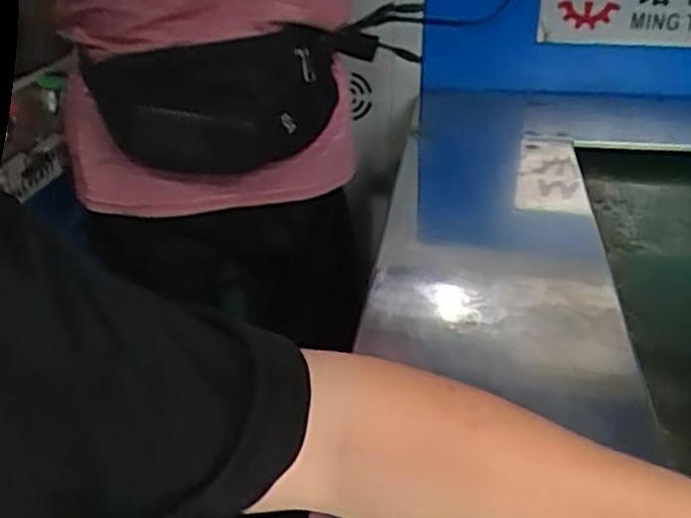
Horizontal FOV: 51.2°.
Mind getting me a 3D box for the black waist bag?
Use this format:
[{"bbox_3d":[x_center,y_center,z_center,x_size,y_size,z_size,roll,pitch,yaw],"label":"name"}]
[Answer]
[{"bbox_3d":[-0.139,-0.173,0.788,0.261,0.131,0.096,-7,30,-10],"label":"black waist bag"}]

